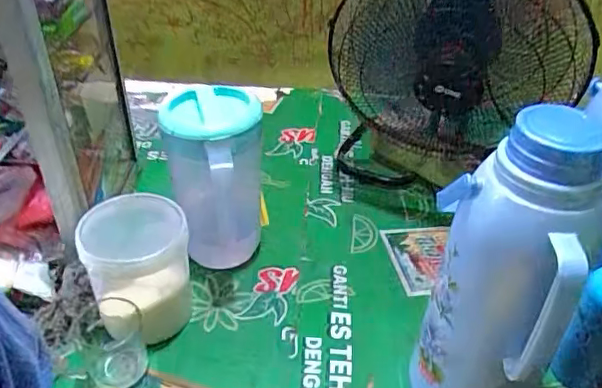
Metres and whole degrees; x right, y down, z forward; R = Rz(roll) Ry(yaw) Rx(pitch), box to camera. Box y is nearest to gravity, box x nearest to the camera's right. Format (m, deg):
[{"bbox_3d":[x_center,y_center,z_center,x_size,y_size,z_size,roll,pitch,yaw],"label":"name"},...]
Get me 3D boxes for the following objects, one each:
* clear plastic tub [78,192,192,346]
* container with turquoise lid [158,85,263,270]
[{"bbox_3d":[-0.192,0.096,0.686,0.115,0.156,0.112,1,38,0],"label":"clear plastic tub"},{"bbox_3d":[-0.110,-0.006,0.747,0.118,0.238,0.119,-4,38,-6],"label":"container with turquoise lid"}]

